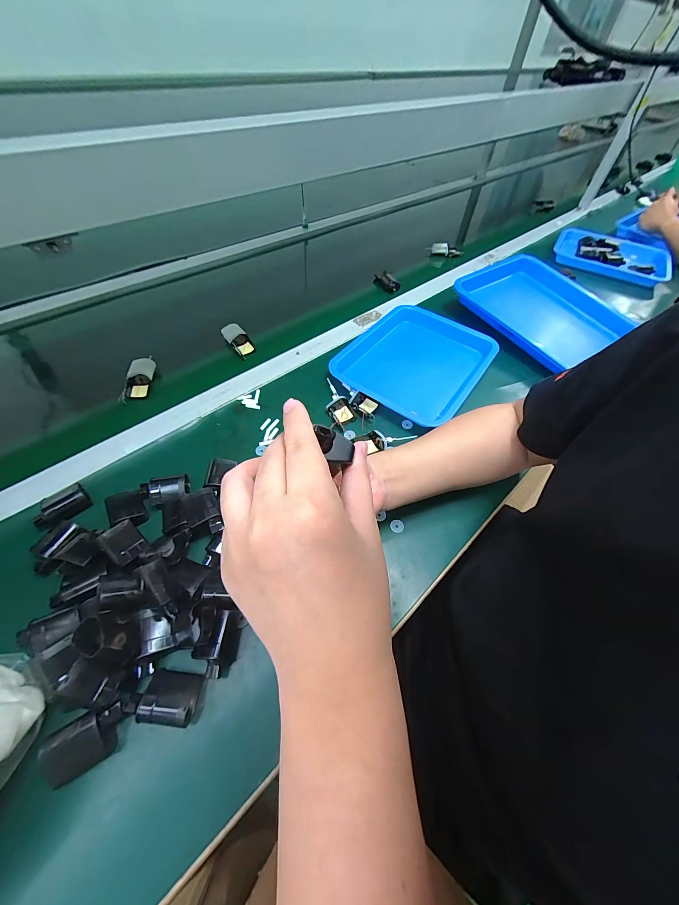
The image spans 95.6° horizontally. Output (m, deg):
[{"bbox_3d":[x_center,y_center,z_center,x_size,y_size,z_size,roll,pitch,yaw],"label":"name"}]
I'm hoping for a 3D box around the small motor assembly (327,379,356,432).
[{"bbox_3d":[-0.004,-0.081,0.502,0.037,0.016,0.095,-21,59,-19],"label":"small motor assembly"}]

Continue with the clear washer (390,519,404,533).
[{"bbox_3d":[0.075,0.094,0.396,0.017,0.004,0.018,3,54,-3],"label":"clear washer"}]

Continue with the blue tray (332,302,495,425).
[{"bbox_3d":[0.142,-0.171,0.567,0.221,0.028,0.278,34,58,18],"label":"blue tray"}]

